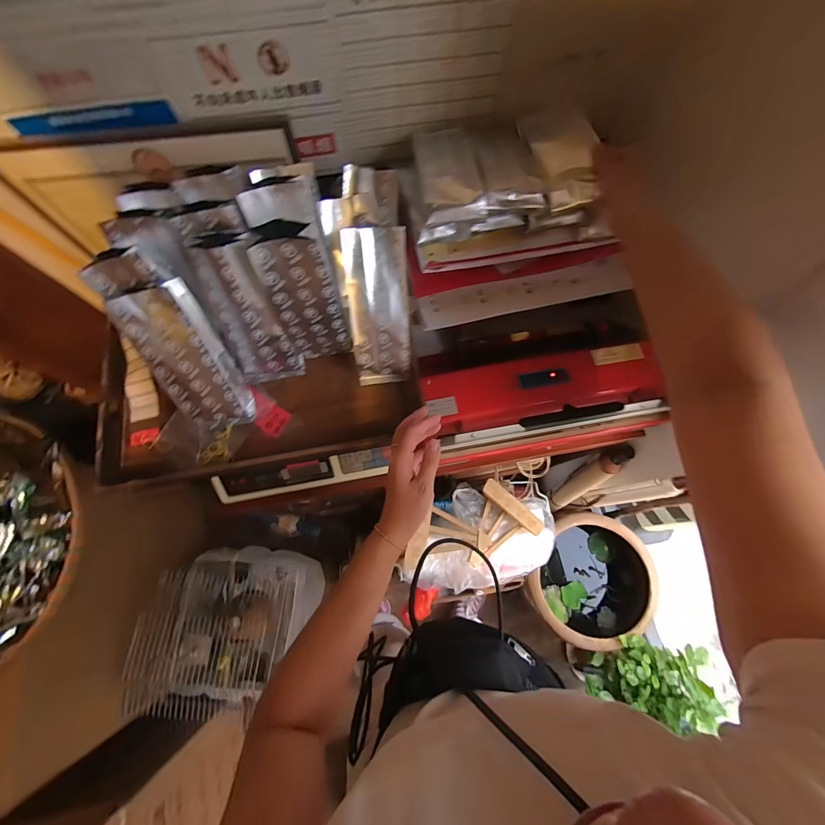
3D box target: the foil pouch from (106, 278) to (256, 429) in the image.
[{"bbox_3d":[-0.289,-0.064,0.474,0.082,0.208,0.055,-21,40,-7],"label":"foil pouch"}]

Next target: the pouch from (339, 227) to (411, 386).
[{"bbox_3d":[-0.045,-0.137,0.502,0.080,0.211,0.024,-3,29,-2],"label":"pouch"}]

